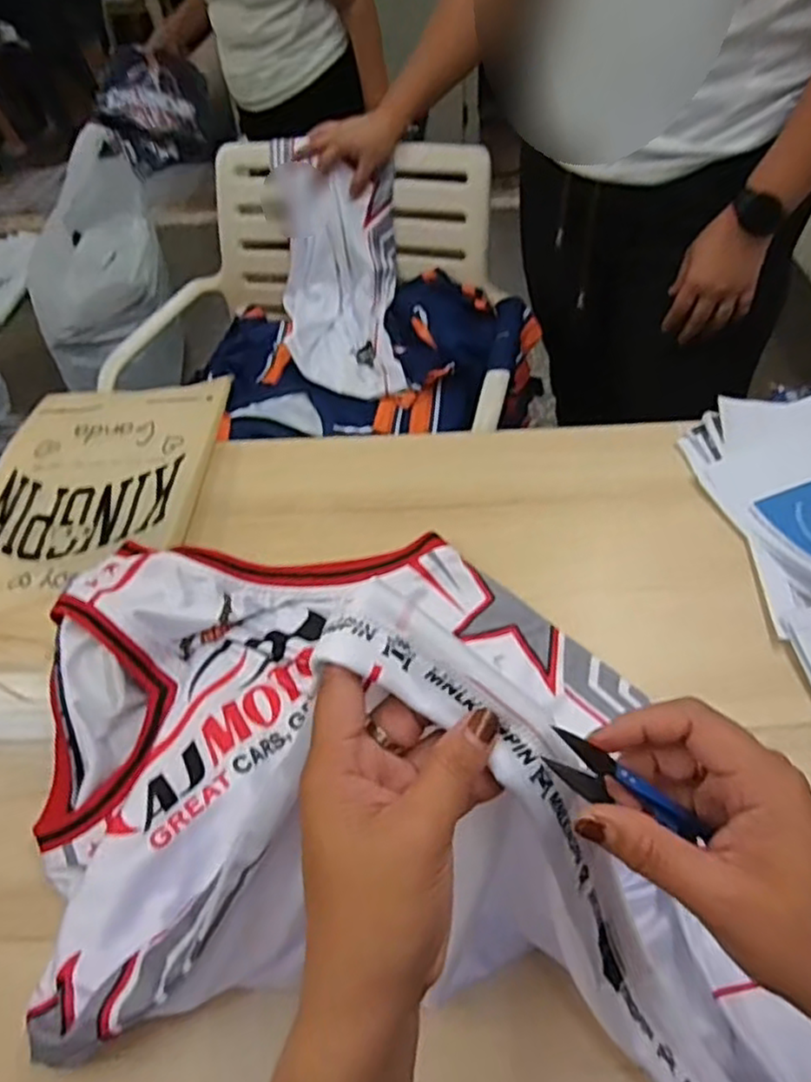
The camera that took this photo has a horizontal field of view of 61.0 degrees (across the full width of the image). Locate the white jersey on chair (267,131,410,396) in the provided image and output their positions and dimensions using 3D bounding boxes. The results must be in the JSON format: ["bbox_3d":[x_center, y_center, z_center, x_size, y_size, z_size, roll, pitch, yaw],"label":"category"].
[{"bbox_3d":[-0.097,-0.389,1.044,0.187,0.129,0.405,-12,78,-5],"label":"white jersey on chair"}]

